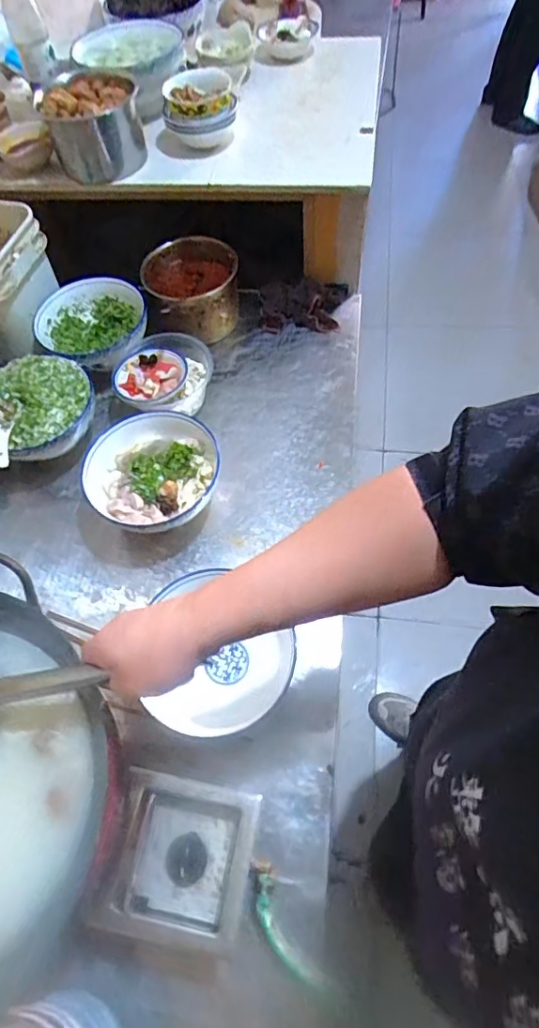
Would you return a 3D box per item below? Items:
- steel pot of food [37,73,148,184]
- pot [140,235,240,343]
[{"bbox_3d":[-0.293,-0.655,0.885,0.156,0.113,0.125,-16,61,-5],"label":"steel pot of food"},{"bbox_3d":[-0.145,-0.426,0.996,0.171,0.102,0.174,-2,61,3],"label":"pot"}]

